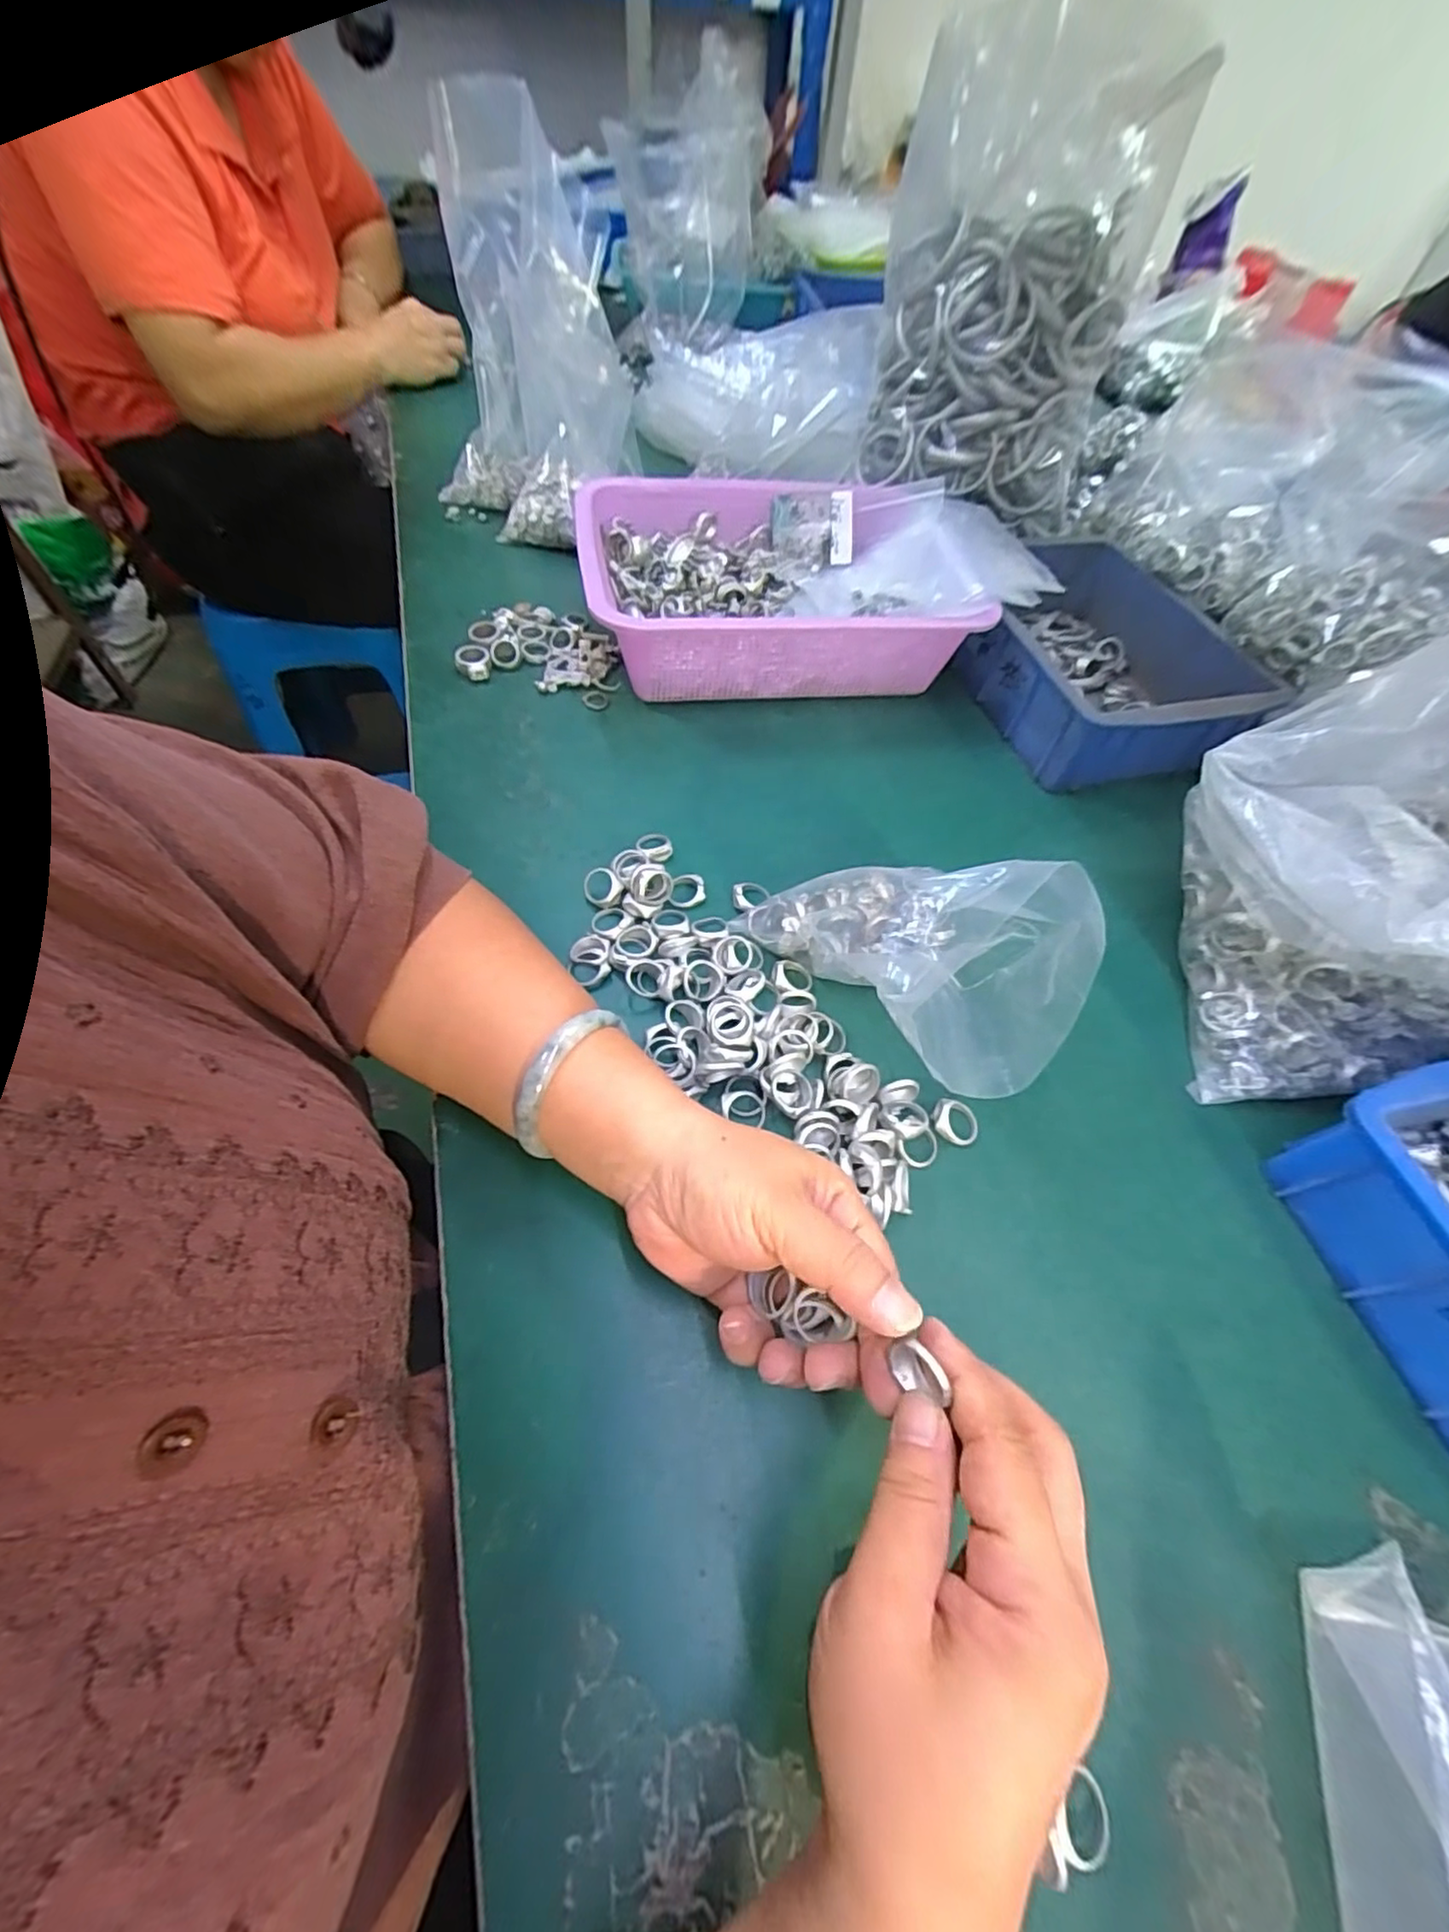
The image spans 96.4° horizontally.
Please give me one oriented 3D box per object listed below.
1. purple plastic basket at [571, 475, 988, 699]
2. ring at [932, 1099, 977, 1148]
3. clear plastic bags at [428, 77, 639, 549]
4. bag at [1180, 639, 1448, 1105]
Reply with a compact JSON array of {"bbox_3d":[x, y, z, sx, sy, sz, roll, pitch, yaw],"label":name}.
[{"bbox_3d":[0.037,-0.301,0.531,0.287,0.090,0.215,-5,57,-9],"label":"purple plastic basket"},{"bbox_3d":[0.119,0.080,0.333,0.024,0.007,0.021,19,57,7],"label":"ring"},{"bbox_3d":[-0.178,-0.550,0.569,0.168,0.254,0.204,-9,58,-11],"label":"clear plastic bags"},{"bbox_3d":[0.336,-0.059,0.320,0.160,0.219,0.176,0,56,-5],"label":"bag"}]

